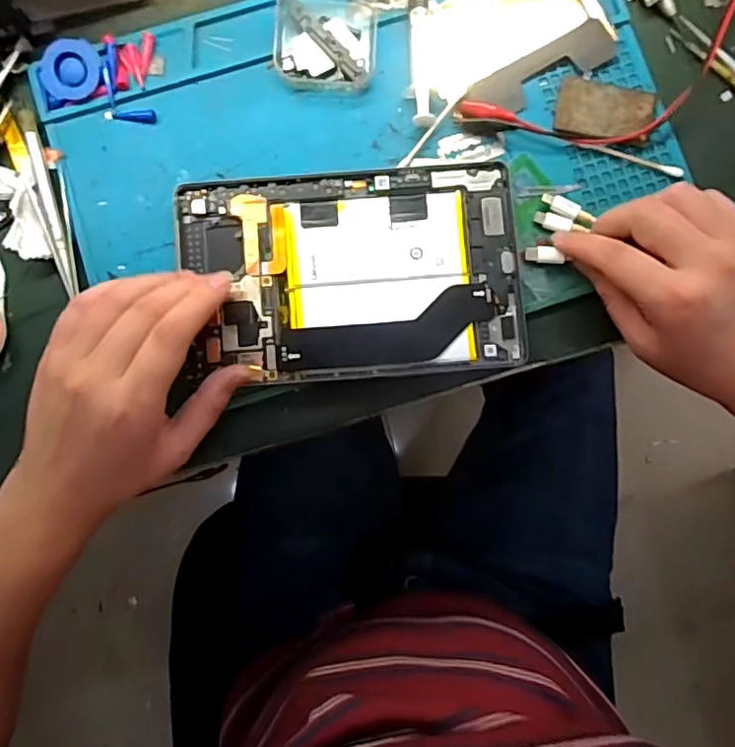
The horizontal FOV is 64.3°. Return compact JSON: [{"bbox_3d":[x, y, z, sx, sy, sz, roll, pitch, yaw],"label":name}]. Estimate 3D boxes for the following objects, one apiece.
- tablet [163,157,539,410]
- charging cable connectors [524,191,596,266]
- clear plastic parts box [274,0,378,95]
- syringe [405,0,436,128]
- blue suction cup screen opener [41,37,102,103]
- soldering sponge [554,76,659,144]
[{"bbox_3d":[-0.011,-0.061,0.359,0.204,0.005,0.127,-4,85,0],"label":"tablet"},{"bbox_3d":[0.115,-0.088,0.362,0.029,0.006,0.044,29,85,2],"label":"charging cable connectors"},{"bbox_3d":[-0.026,-0.215,0.370,0.062,0.017,0.070,3,85,0],"label":"clear plastic parts box"},{"bbox_3d":[0.034,-0.211,0.370,0.017,0.010,0.108,0,85,0],"label":"syringe"},{"bbox_3d":[-0.185,-0.189,0.366,0.036,0.007,0.034,0,102,-2],"label":"blue suction cup screen opener"},{"bbox_3d":[0.152,-0.167,0.374,0.060,0.004,0.038,15,85,1],"label":"soldering sponge"}]

